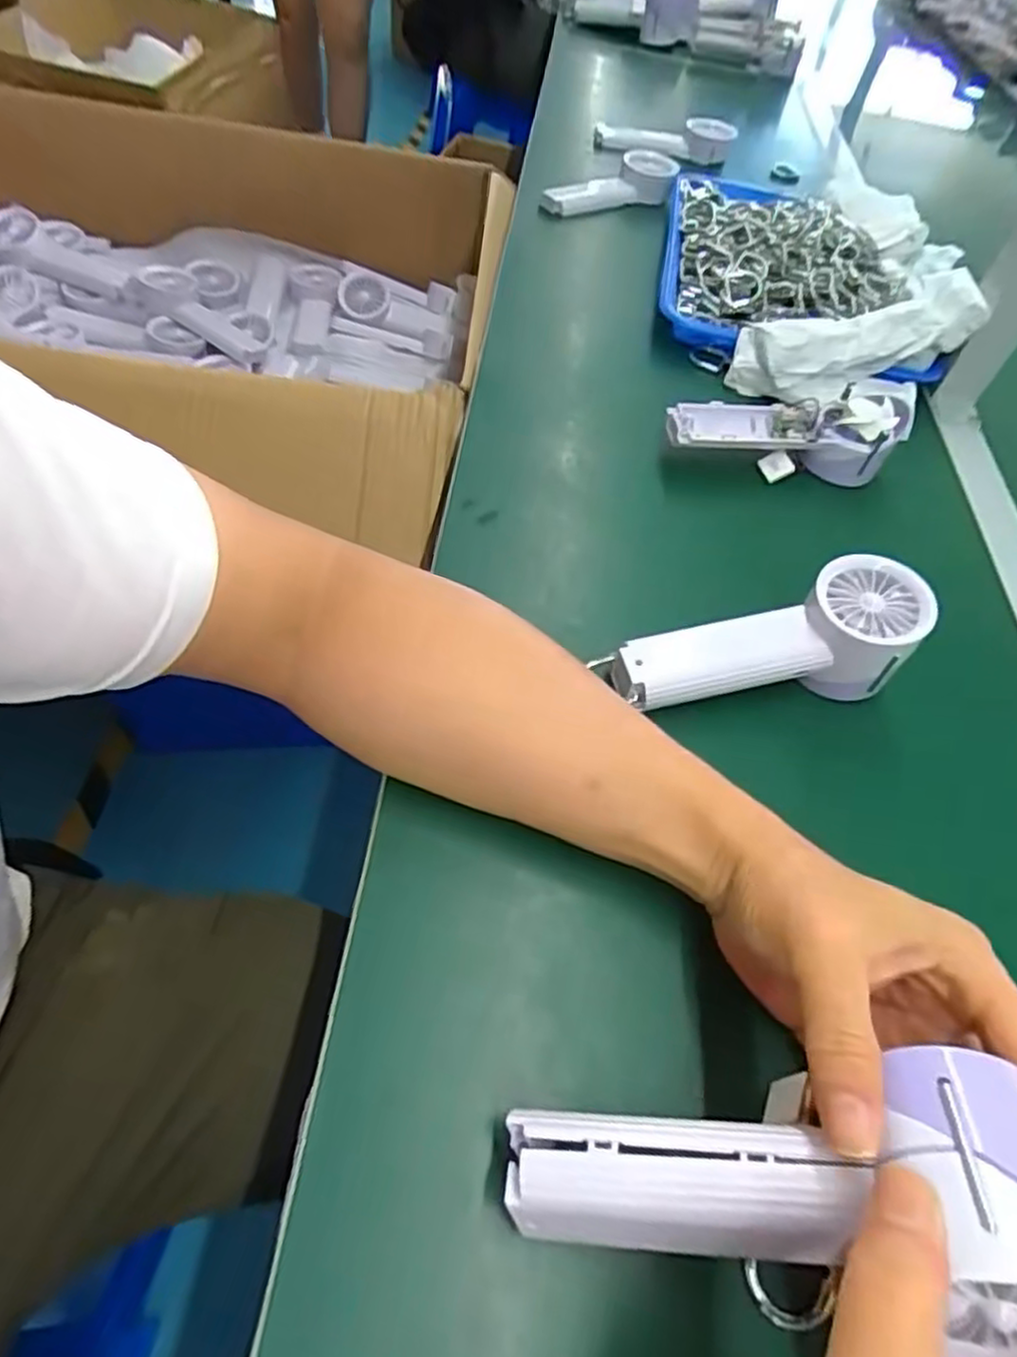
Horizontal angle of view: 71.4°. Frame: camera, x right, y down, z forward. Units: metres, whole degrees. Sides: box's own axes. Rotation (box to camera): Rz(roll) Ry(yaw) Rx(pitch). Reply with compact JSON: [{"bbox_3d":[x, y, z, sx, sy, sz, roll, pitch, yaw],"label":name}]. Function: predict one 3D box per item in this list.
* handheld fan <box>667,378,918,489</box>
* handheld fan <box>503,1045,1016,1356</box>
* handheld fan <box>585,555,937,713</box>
[{"bbox_3d":[0.206,-0.186,0.535,0.178,0.055,0.062,3,55,-6],"label":"handheld fan"},{"bbox_3d":[0.078,0.158,0.224,0.168,0.051,0.077,-11,53,19],"label":"handheld fan"},{"bbox_3d":[0.142,-0.019,0.408,0.174,0.081,0.064,-3,56,-10],"label":"handheld fan"}]

